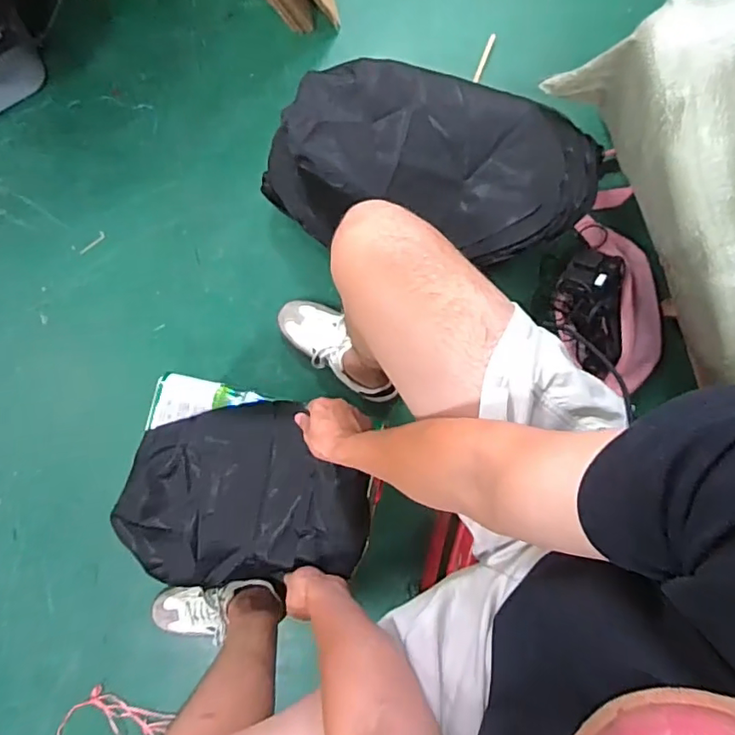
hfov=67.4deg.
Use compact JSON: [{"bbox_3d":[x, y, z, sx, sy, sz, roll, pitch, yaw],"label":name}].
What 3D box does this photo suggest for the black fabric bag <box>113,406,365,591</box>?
[{"bbox_3d":[-0.180,0.186,0.783,0.349,0.049,0.252,-8,85,4],"label":"black fabric bag"}]

